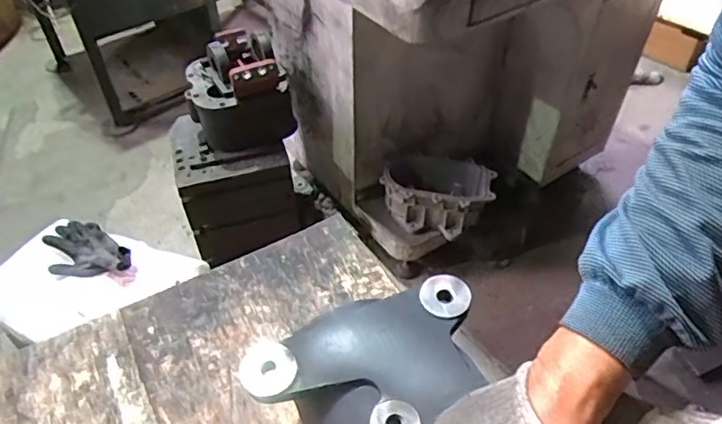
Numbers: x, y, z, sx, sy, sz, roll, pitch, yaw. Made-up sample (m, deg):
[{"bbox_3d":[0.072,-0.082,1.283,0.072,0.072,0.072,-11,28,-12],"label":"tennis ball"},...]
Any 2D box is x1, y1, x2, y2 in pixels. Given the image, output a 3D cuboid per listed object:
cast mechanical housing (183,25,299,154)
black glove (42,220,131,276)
[{"bbox_3d":[-0.294,-0.283,1.325,0.229,0.211,0.213,-18,49,-16],"label":"cast mechanical housing"},{"bbox_3d":[-0.552,0.076,1.089,0.213,0.036,0.116,30,53,26],"label":"black glove"}]

